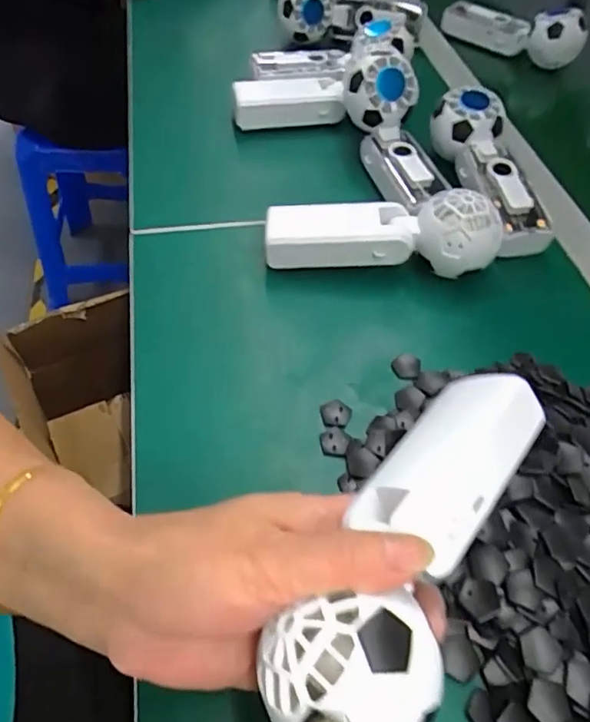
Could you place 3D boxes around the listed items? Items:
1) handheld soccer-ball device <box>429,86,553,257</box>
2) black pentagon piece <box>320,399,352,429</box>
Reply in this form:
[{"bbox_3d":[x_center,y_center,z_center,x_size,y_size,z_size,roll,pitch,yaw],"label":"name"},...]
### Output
[{"bbox_3d":[0.164,-0.157,0.448,0.058,0.065,0.160,-7,54,-10],"label":"handheld soccer-ball device"},{"bbox_3d":[0.026,0.032,0.330,0.019,0.004,0.018,-1,53,-6],"label":"black pentagon piece"}]

